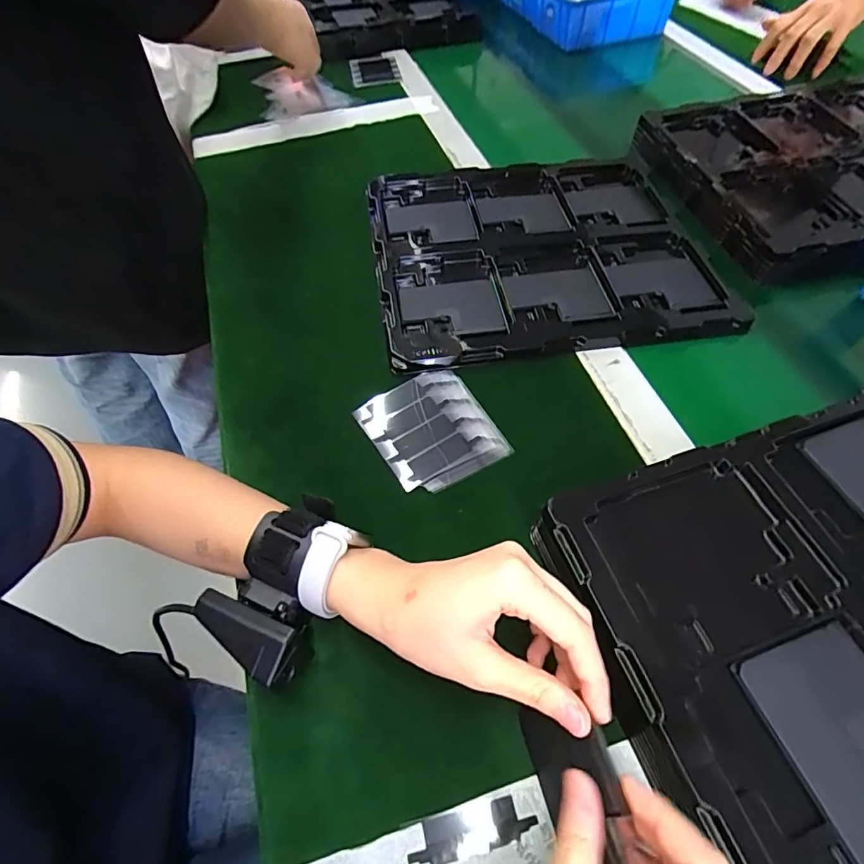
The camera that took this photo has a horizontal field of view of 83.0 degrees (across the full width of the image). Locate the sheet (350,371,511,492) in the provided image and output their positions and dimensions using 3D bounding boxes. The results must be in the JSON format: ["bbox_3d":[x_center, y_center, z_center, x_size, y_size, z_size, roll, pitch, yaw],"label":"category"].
[{"bbox_3d":[0.000,-0.002,0.385,0.088,0.007,0.097,-29,61,-14],"label":"sheet"}]

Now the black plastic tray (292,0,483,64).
[{"bbox_3d":[-0.090,-0.733,0.831,0.268,0.056,0.263,-19,59,-10],"label":"black plastic tray"}]

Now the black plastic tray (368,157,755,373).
[{"bbox_3d":[0.105,-0.187,0.493,0.315,0.022,0.275,-9,58,-2],"label":"black plastic tray"}]

